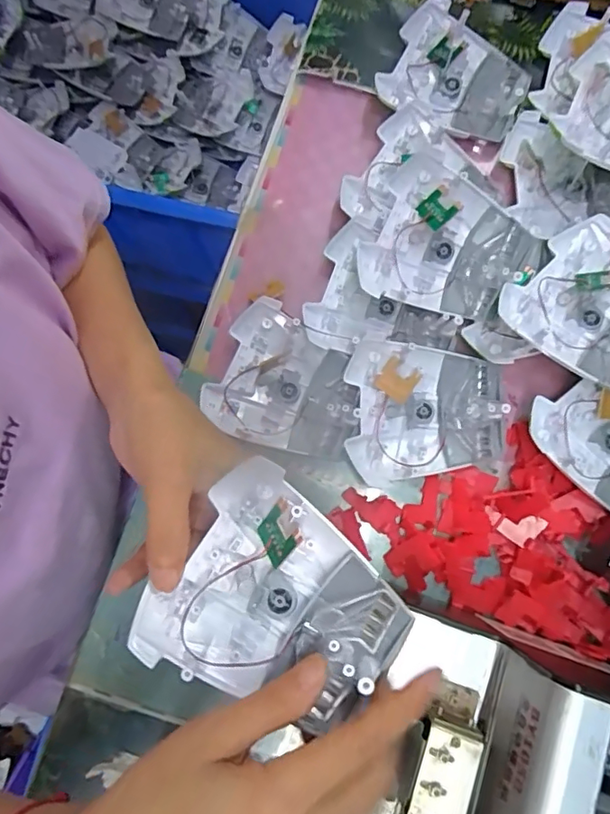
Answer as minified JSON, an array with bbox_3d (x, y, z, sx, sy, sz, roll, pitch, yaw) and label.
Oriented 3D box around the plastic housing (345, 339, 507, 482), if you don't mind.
[{"bbox_3d":[0.084,0.002,0.361,0.106,0.017,0.092,-1,79,2],"label":"plastic housing"}]

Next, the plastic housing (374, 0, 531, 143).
[{"bbox_3d":[0.120,-0.263,0.418,0.110,0.022,0.100,26,82,7],"label":"plastic housing"}]

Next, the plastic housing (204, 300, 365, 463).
[{"bbox_3d":[-0.010,-0.016,0.370,0.105,0.019,0.091,22,81,6],"label":"plastic housing"}]

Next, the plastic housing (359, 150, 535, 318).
[{"bbox_3d":[0.098,-0.111,0.368,0.103,0.025,0.092,24,96,-3],"label":"plastic housing"}]

